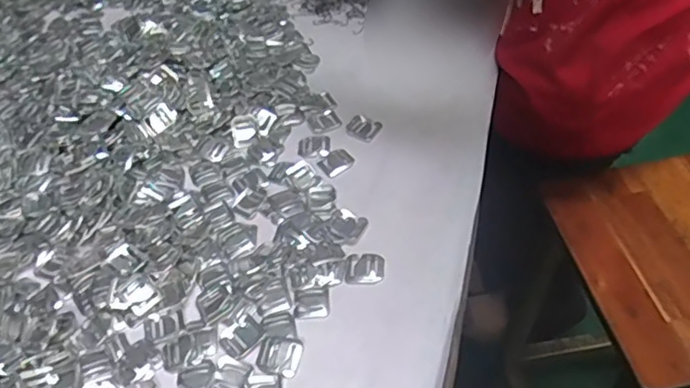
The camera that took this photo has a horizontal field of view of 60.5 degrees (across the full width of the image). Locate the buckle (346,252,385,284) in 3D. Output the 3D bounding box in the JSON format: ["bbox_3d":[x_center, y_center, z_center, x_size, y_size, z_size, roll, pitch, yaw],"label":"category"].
[{"bbox_3d":[0.019,0.068,0.537,0.034,0.006,0.030,2,49,8],"label":"buckle"}]

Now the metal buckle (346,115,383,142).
[{"bbox_3d":[0.020,-0.074,0.656,0.036,0.010,0.032,17,52,20],"label":"metal buckle"}]

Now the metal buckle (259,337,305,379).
[{"bbox_3d":[-0.053,0.132,0.486,0.034,0.004,0.032,10,50,15],"label":"metal buckle"}]

